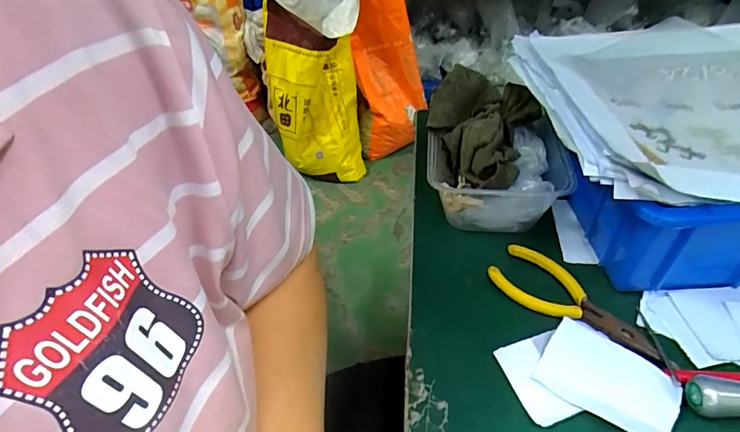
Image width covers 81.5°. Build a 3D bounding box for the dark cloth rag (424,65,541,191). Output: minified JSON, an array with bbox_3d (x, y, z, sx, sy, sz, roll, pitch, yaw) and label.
[{"bbox_3d":[0.092,-0.078,0.377,0.094,0.056,0.126,18,47,23],"label":"dark cloth rag"}]

